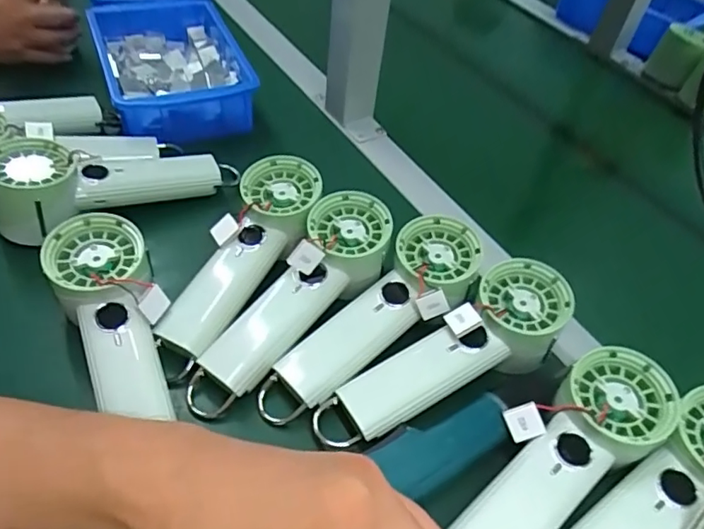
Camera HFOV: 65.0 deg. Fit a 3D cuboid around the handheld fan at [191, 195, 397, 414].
[{"bbox_3d":[-0.039,0.022,0.390,0.057,0.046,0.193,32,65,22],"label":"handheld fan"}]

